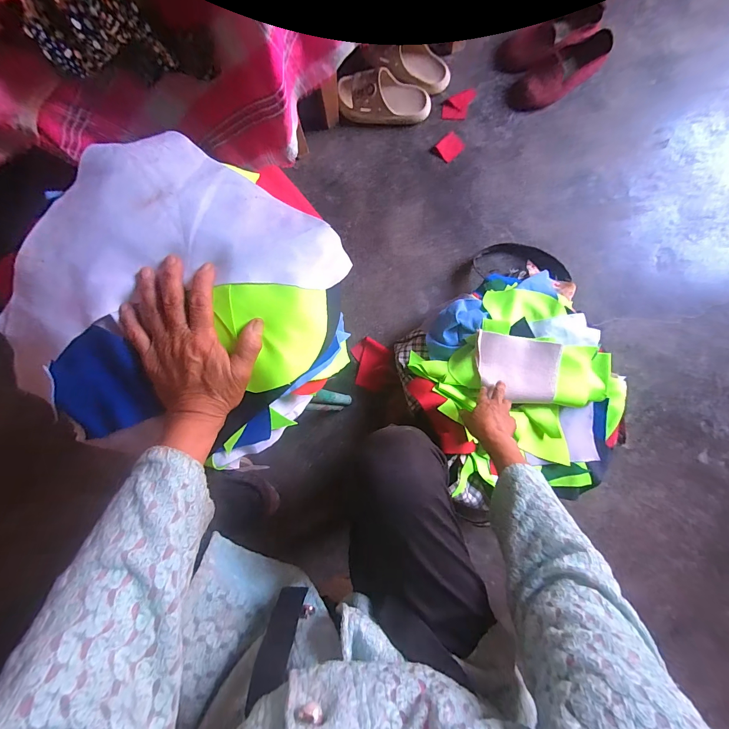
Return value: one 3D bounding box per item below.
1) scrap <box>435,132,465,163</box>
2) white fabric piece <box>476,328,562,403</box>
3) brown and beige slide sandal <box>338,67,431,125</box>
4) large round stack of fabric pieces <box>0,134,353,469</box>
[{"bbox_3d":[0.198,-0.504,0.776,0.058,0.006,0.052,-45,89,0],"label":"scrap"},{"bbox_3d":[0.306,0.007,0.672,0.166,0.016,0.127,9,89,0],"label":"white fabric piece"},{"bbox_3d":[0.047,-0.609,0.767,0.211,0.060,0.089,6,89,0],"label":"brown and beige slide sandal"},{"bbox_3d":[-0.193,-0.058,0.367,0.345,0.085,0.323,0,89,0],"label":"large round stack of fabric pieces"}]

